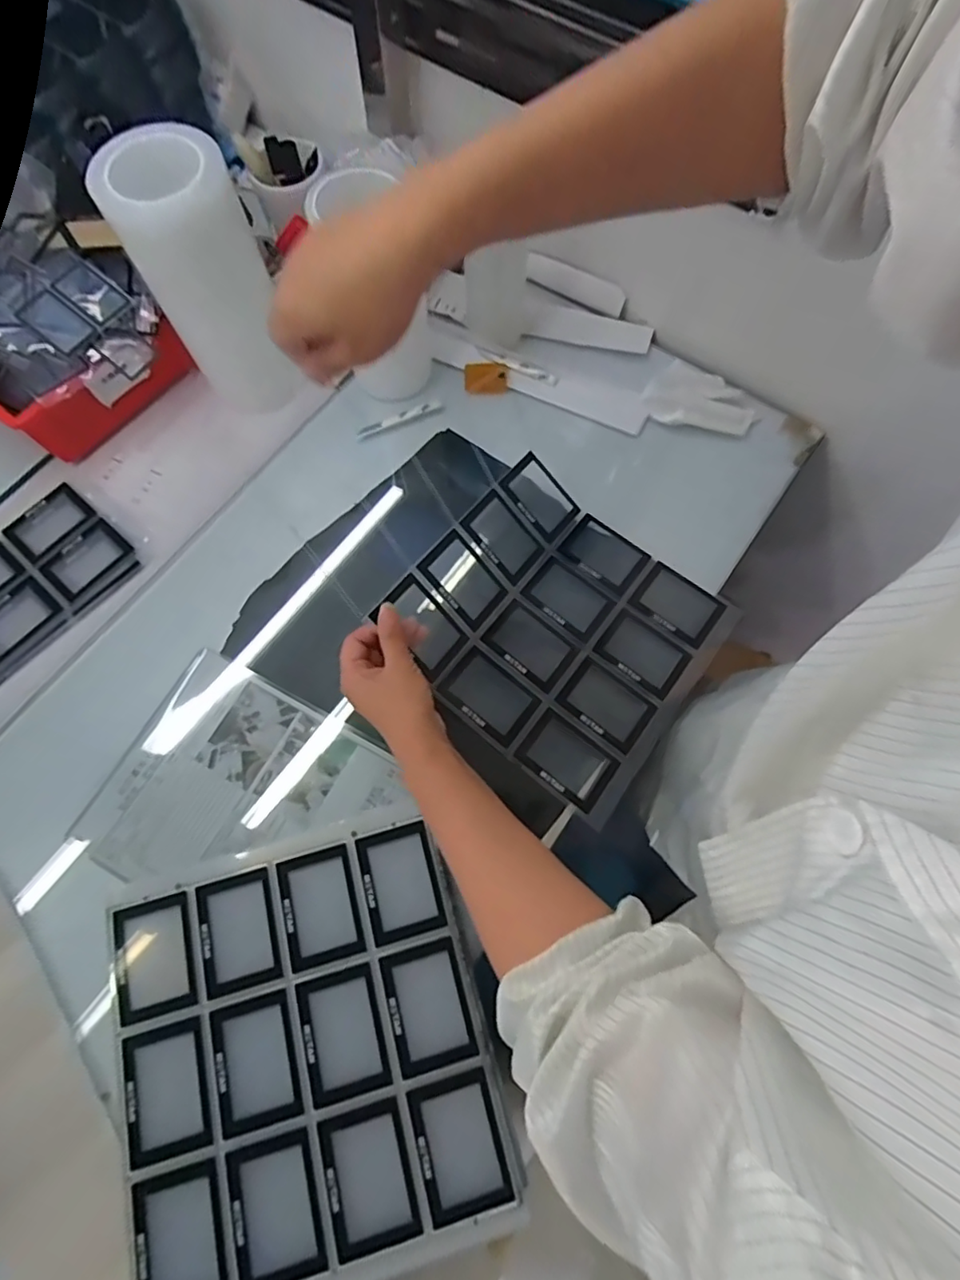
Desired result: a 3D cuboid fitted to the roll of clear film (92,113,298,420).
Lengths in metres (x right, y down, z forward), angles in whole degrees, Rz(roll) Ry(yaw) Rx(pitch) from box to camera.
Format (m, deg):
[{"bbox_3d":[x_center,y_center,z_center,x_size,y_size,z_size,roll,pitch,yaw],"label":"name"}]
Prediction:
[{"bbox_3d":[-0.269,-0.354,0.568,0.113,0.217,0.104,0,71,0],"label":"roll of clear film"}]

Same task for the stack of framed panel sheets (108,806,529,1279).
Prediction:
[{"bbox_3d":[-0.132,0.310,0.438,0.282,0.020,0.287,-15,72,-5],"label":"stack of framed panel sheets"}]

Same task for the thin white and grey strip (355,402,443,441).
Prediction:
[{"bbox_3d":[-0.096,-0.265,0.680,0.108,0.007,0.017,-22,73,-7],"label":"thin white and grey strip"}]

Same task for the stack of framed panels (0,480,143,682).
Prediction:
[{"bbox_3d":[-0.505,-0.039,0.592,0.146,0.013,0.266,38,75,12],"label":"stack of framed panels"}]

